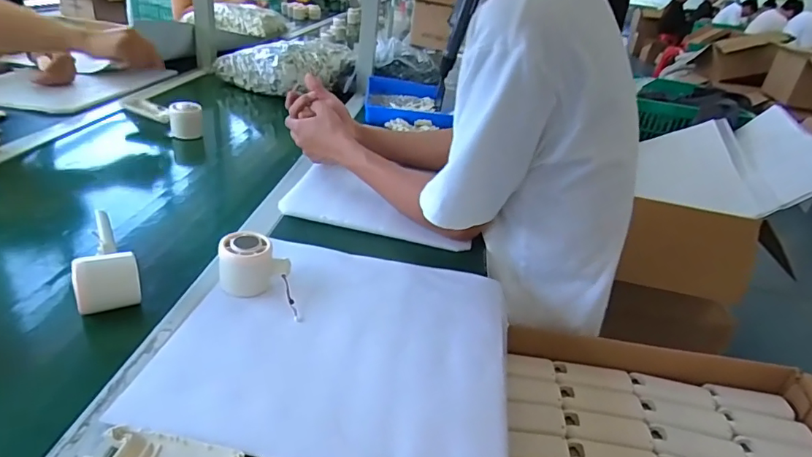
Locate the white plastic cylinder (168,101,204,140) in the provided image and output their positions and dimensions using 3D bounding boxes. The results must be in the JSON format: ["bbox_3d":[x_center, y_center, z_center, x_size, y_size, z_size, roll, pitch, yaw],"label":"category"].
[{"bbox_3d":[-0.410,-0.203,0.932,0.062,0.061,0.058,-6,31,-24],"label":"white plastic cylinder"}]

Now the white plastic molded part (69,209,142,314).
[{"bbox_3d":[-0.325,0.030,0.547,0.054,0.056,0.149,-7,32,-26],"label":"white plastic molded part"}]

